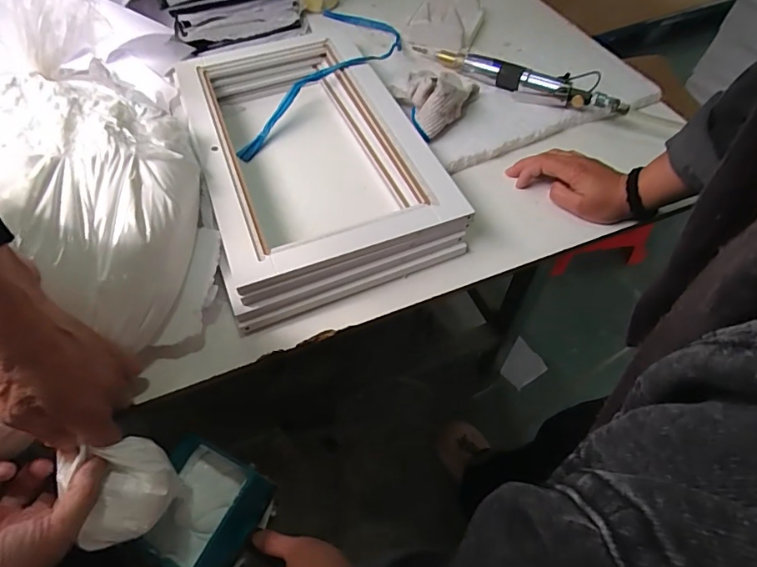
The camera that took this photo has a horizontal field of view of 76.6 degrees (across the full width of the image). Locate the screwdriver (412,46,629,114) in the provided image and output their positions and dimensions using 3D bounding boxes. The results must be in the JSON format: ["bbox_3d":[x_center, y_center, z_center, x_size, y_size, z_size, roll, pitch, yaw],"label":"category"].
[{"bbox_3d":[0.187,-0.291,0.671,0.308,0.030,0.040,26,60,17],"label":"screwdriver"}]

